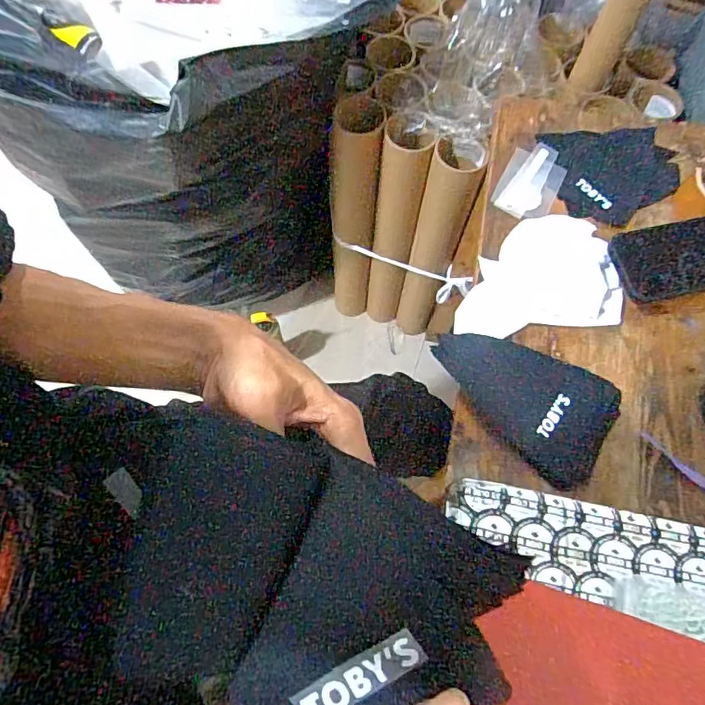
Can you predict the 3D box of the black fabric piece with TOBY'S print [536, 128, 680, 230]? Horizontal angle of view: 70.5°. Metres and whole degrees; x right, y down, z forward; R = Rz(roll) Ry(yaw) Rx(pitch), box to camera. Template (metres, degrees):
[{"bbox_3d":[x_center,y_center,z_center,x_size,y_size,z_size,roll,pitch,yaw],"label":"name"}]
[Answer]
[{"bbox_3d":[0.326,-0.226,0.617,0.164,0.021,0.141,-7,68,-3],"label":"black fabric piece with TOBY'S print"}]

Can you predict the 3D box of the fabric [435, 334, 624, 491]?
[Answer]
[{"bbox_3d":[0.168,0.038,0.499,0.181,0.016,0.118,34,71,12],"label":"fabric"}]

